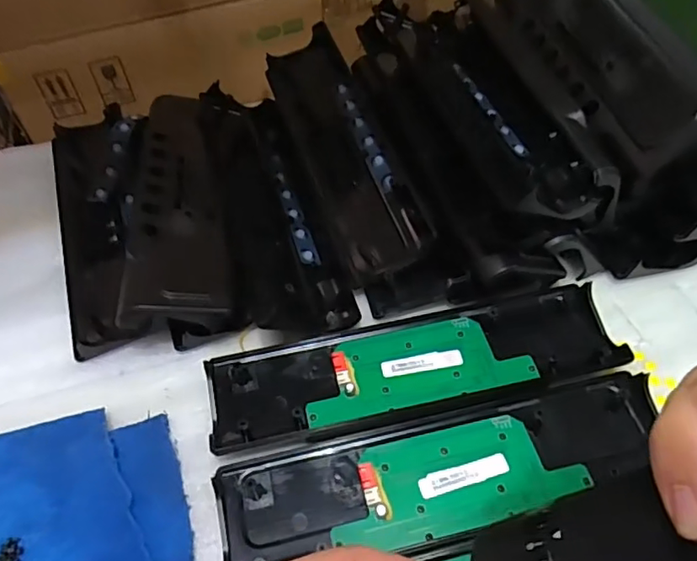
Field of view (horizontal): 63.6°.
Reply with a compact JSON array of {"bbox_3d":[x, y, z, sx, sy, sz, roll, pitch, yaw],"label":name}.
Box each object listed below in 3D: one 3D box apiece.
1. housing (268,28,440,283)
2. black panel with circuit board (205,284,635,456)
[{"bbox_3d":[-0.005,-0.108,0.430,0.063,0.057,0.239,-17,53,-9],"label":"housing"},{"bbox_3d":[0.040,0.049,0.345,0.243,0.026,0.069,-11,52,-6],"label":"black panel with circuit board"}]

